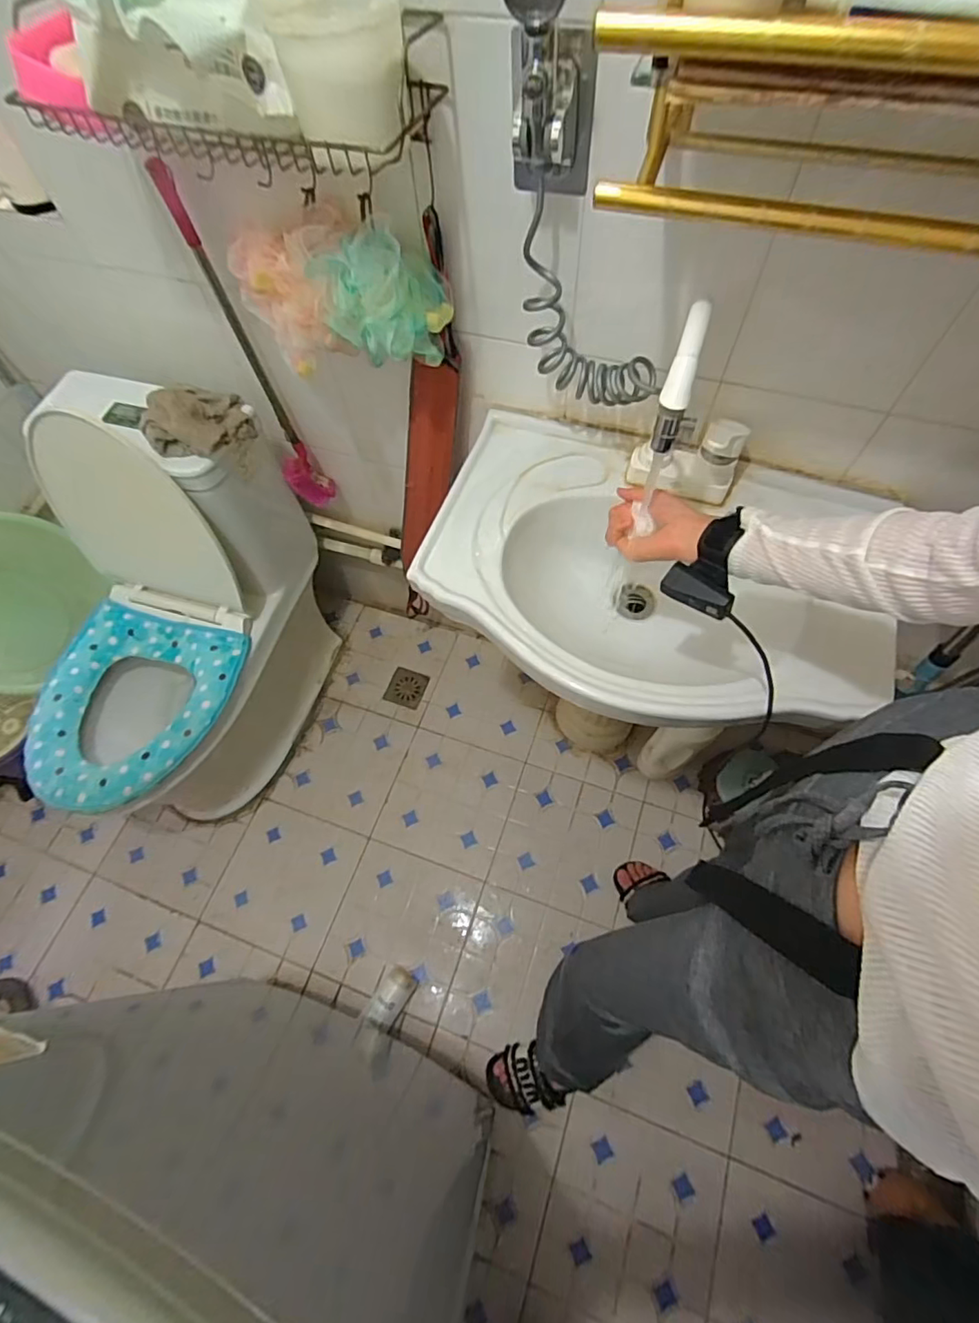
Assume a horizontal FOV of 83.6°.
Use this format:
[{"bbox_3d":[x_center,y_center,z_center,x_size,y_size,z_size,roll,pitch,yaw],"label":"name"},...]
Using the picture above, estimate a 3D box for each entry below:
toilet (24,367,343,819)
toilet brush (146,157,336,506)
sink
[{"bbox_3d":[-0.648,-0.058,1.144,0.379,0.784,0.706,12,65,10],"label":"toilet"},{"bbox_3d":[-0.381,-0.473,0.905,0.082,0.539,0.105,-24,65,-8],"label":"toilet brush"},{"bbox_3d":[0.217,-0.097,0.770,0.590,0.154,0.410,17,66,12],"label":"sink"}]

